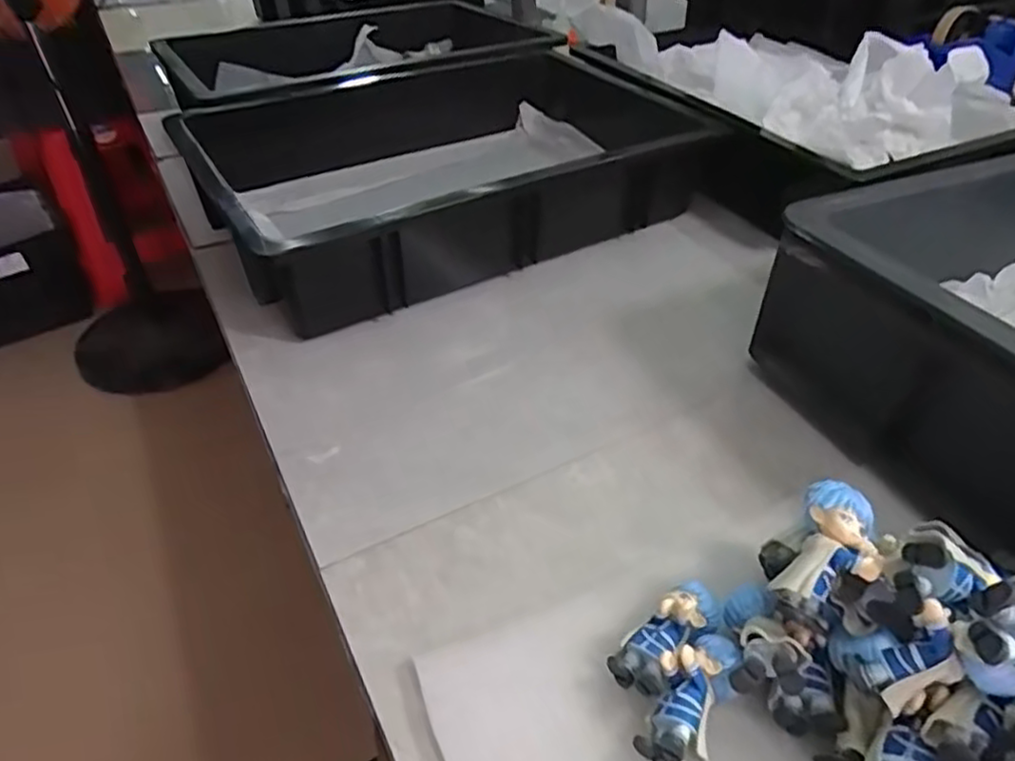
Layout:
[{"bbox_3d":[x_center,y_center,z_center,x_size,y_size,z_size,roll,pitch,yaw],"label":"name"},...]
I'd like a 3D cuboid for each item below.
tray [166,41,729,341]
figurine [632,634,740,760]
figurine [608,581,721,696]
[{"bbox_3d":[-0.036,-0.238,0.708,0.512,0.107,0.387,-21,45,-22],"label":"tray"},{"bbox_3d":[0.080,0.140,0.299,0.030,0.023,0.062,25,59,26],"label":"figurine"},{"bbox_3d":[0.076,0.120,0.315,0.060,0.019,0.026,-37,52,-17],"label":"figurine"}]

